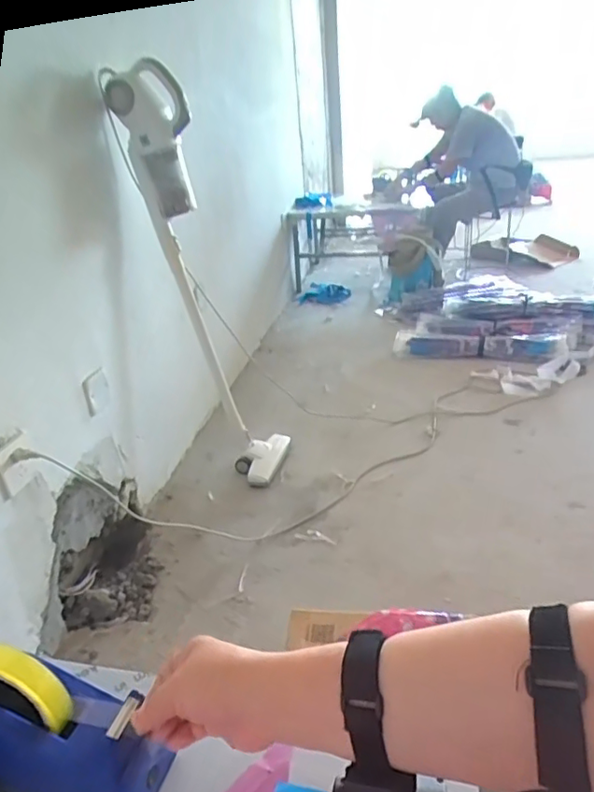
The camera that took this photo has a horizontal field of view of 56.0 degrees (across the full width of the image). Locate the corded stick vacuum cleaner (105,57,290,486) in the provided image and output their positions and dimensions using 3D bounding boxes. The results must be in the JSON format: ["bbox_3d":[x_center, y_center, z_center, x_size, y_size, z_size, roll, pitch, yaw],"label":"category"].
[{"bbox_3d":[-0.222,-0.271,1.493,0.313,1.043,0.198,10,30,26],"label":"corded stick vacuum cleaner"}]

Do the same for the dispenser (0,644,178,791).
[{"bbox_3d":[-0.212,0.261,0.452,0.196,0.123,0.061,5,28,18],"label":"dispenser"}]

